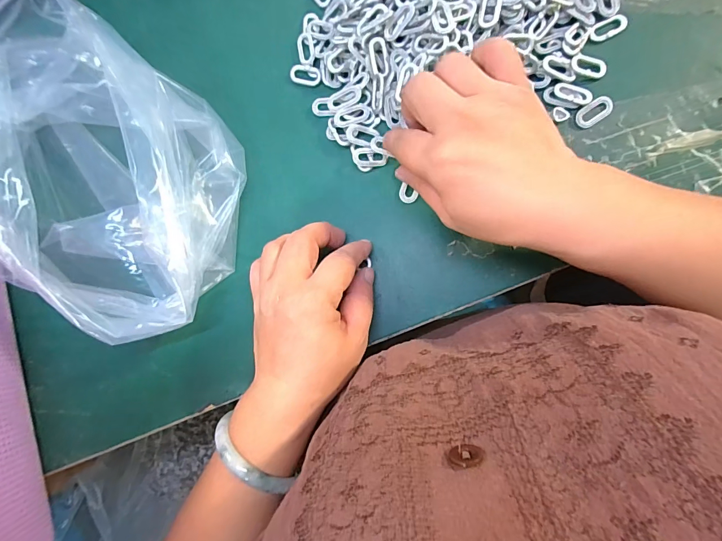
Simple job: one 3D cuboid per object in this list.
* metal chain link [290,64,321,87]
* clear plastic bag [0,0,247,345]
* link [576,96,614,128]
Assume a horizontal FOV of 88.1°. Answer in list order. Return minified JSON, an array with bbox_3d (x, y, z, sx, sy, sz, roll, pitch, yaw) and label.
[{"bbox_3d":[-0.044,-0.156,0.297,0.026,0.004,0.014,12,87,8],"label":"metal chain link"},{"bbox_3d":[-0.191,-0.072,0.262,0.224,0.100,0.170,38,91,9],"label":"clear plastic bag"},{"bbox_3d":[0.166,-0.113,0.265,0.028,0.004,0.015,-36,82,3],"label":"link"}]

